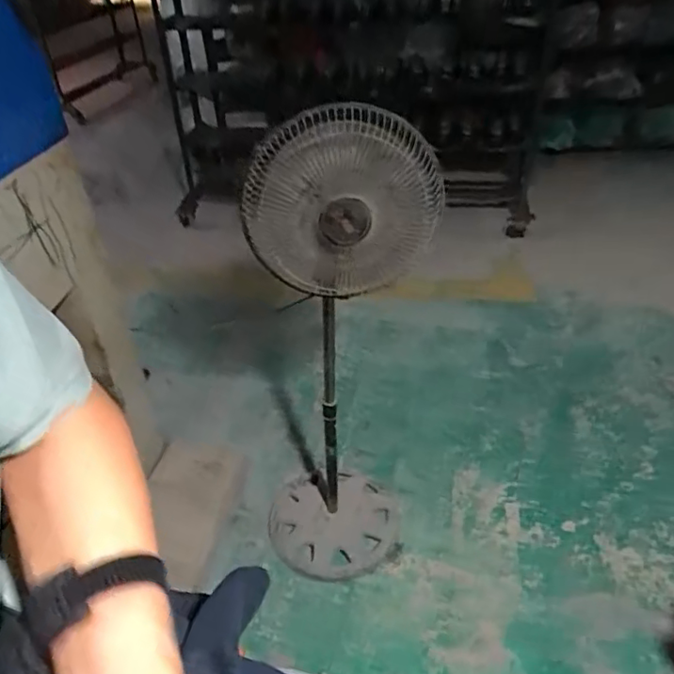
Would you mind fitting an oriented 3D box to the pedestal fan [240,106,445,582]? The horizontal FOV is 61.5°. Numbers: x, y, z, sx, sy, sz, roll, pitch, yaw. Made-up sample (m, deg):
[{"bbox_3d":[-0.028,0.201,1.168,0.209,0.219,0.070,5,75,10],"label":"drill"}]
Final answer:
[{"bbox_3d":[-0.010,0.068,1.046,0.276,0.959,0.262,-11,38,-11],"label":"pedestal fan"}]

